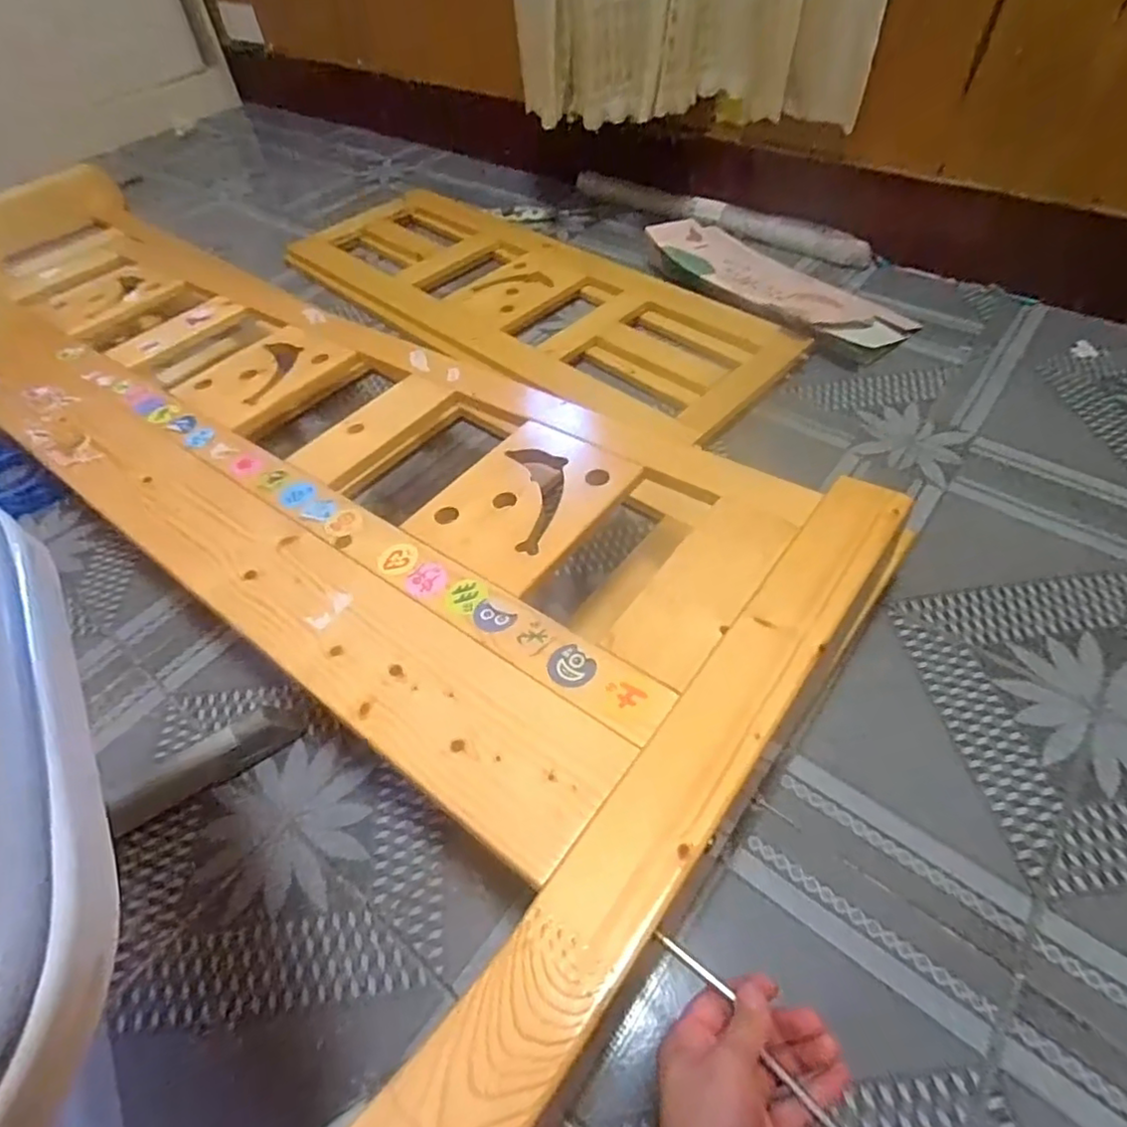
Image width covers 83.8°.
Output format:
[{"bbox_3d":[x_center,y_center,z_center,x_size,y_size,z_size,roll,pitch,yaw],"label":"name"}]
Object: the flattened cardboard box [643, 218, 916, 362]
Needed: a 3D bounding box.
[{"bbox_3d":[0.365,-0.512,1.143,0.182,0.031,0.516,-37,61,-27],"label":"flattened cardboard box"}]

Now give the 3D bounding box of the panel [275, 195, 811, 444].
[{"bbox_3d":[-0.097,-0.519,1.189,1.054,0.035,0.411,33,62,24],"label":"panel"}]

